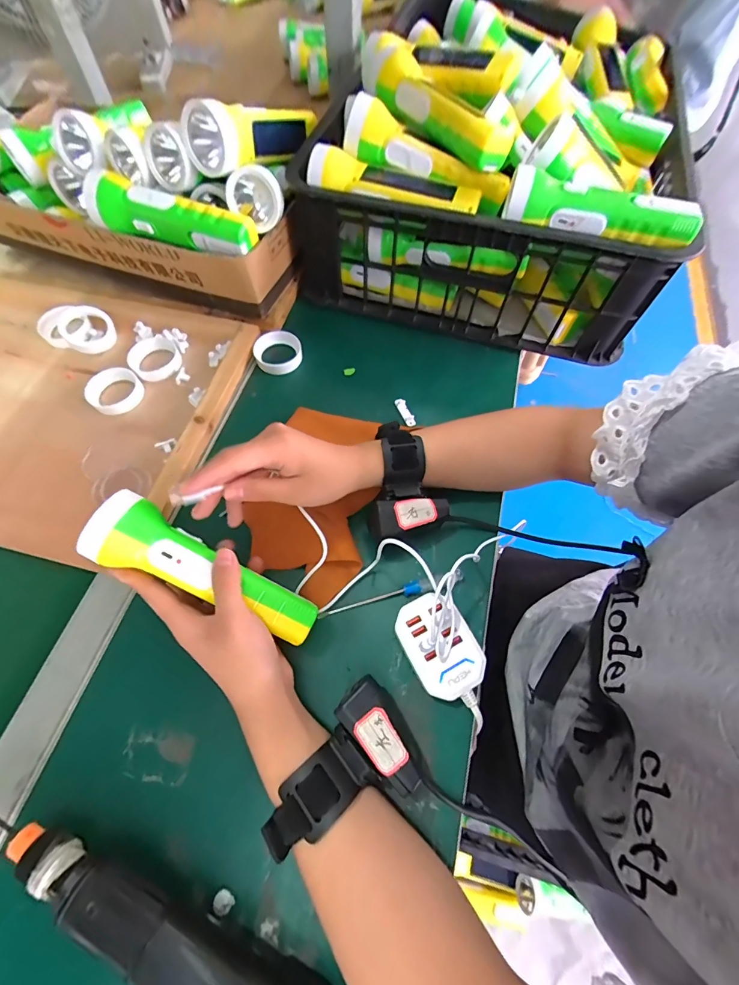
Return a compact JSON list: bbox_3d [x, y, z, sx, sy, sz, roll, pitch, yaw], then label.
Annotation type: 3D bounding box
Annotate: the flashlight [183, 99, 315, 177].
[{"bbox_3d":[-0.113,-0.372,0.402,0.052,0.055,0.162,29,54,13],"label":"flashlight"}]

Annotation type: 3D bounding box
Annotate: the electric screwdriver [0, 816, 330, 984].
[{"bbox_3d":[-0.126,0.269,0.233,0.305,0.043,0.047,22,66,10],"label":"electric screwdriver"}]

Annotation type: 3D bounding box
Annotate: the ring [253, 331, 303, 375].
[{"bbox_3d":[-0.106,-0.162,0.457,0.055,0.020,0.045,-10,65,-5],"label":"ring"}]

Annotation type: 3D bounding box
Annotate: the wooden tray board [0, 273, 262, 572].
[{"bbox_3d":[-0.395,-0.114,0.425,0.473,0.021,0.303,14,65,6],"label":"wooden tray board"}]

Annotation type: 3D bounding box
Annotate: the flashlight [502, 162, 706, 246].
[{"bbox_3d":[0.214,-0.259,0.355,0.170,0.037,0.033,10,65,4],"label":"flashlight"}]

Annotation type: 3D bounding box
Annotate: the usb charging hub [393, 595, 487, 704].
[{"bbox_3d":[0.056,0.125,0.313,0.052,0.031,0.081,-27,68,-13],"label":"usb charging hub"}]

